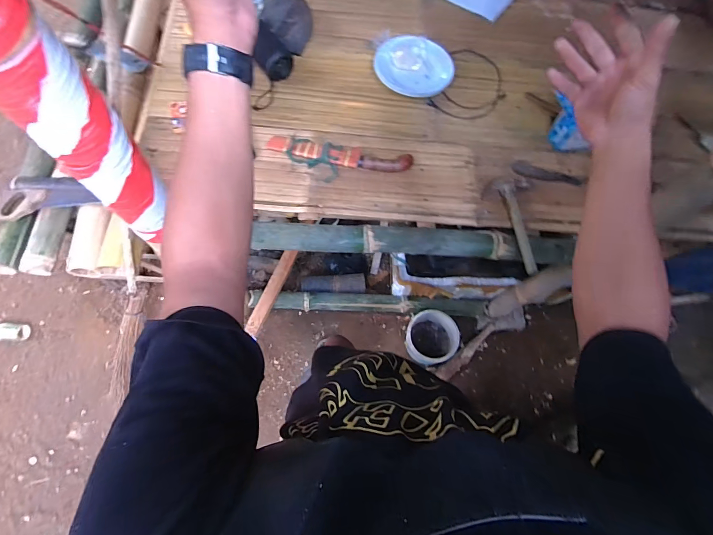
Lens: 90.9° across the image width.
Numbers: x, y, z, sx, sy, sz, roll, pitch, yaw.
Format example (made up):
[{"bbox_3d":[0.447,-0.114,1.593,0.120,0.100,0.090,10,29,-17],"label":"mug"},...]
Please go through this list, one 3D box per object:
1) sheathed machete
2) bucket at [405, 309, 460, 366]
[{"bbox_3d":[-0.043,-0.274,0.902,0.364,0.028,0.097,8,69,1],"label":"sheathed machete"},{"bbox_3d":[0.289,0.294,1.421,0.192,0.222,0.200,1,70,-2],"label":"bucket"}]

